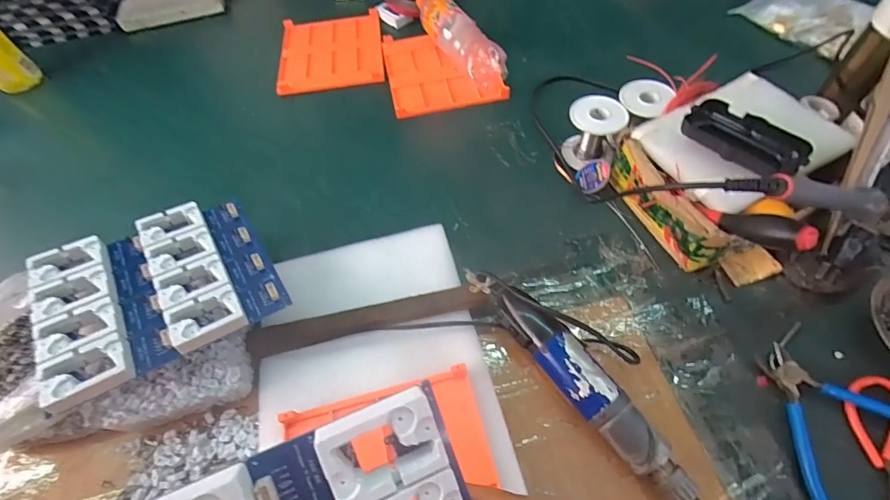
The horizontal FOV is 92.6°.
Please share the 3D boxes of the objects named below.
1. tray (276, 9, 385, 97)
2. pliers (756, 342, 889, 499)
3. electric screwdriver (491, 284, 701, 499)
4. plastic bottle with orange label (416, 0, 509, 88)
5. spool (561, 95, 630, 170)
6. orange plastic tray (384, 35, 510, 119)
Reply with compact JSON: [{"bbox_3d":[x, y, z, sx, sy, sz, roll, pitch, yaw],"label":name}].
[{"bbox_3d":[-0.188,-0.327,0.704,0.168,0.015,0.187,-7,56,-1],"label":"tray"},{"bbox_3d":[0.327,0.143,0.356,0.133,0.012,0.133,-22,58,-11],"label":"pliers"},{"bbox_3d":[0.127,0.123,0.365,0.038,0.046,0.239,-32,60,-17],"label":"electric screwdriver"},{"bbox_3d":[0.016,-0.332,0.657,0.061,0.066,0.225,-22,58,-11],"label":"plastic bottle with orange label"},{"bbox_3d":[0.183,-0.148,0.525,0.061,0.062,0.057,-9,56,-3],"label":"spool"},{"bbox_3d":[-0.009,-0.284,0.662,0.160,0.013,0.187,-12,56,-4],"label":"orange plastic tray"}]

